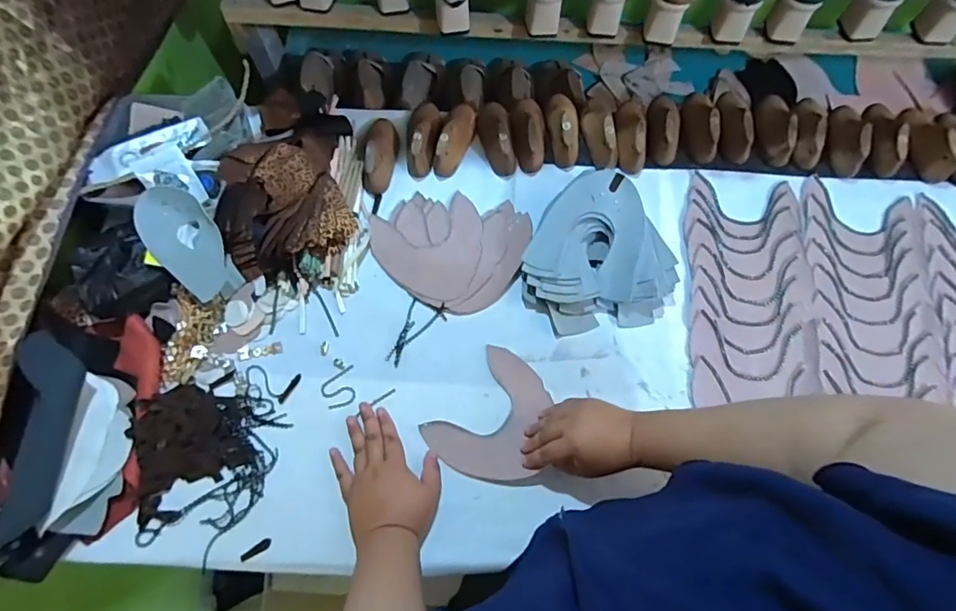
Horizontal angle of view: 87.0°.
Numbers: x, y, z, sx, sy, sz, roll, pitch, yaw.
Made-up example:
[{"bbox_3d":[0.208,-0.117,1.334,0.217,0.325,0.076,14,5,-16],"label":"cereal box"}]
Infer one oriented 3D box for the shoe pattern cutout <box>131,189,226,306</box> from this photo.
[{"bbox_3d":[-0.390,-0.084,0.675,0.082,0.012,0.156,-37,96,-25],"label":"shoe pattern cutout"}]

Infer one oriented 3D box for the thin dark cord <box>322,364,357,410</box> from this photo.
[{"bbox_3d":[-0.184,0.110,0.669,0.045,0.004,0.052,-15,67,-6],"label":"thin dark cord"}]

